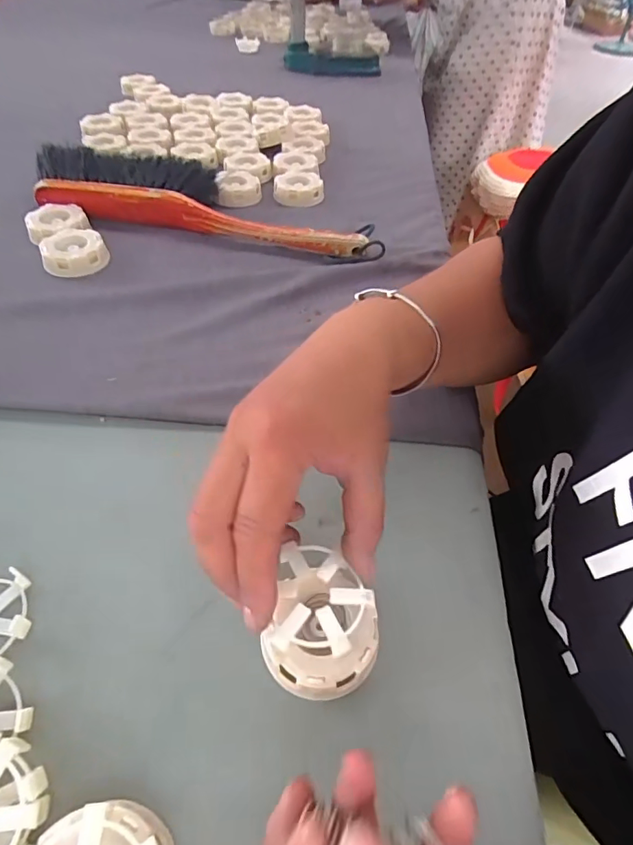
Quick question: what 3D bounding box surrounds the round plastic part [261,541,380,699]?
[{"bbox_3d":[0.003,0.100,0.250,0.053,0.040,0.058,14,51,7],"label":"round plastic part"}]

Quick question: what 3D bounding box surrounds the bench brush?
[{"bbox_3d":[-0.119,-0.252,0.545,0.389,0.048,0.100,9,51,3],"label":"bench brush"}]

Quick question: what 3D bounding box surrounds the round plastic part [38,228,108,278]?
[{"bbox_3d":[-0.246,-0.176,0.490,0.060,0.019,0.060,-15,53,-16],"label":"round plastic part"}]

